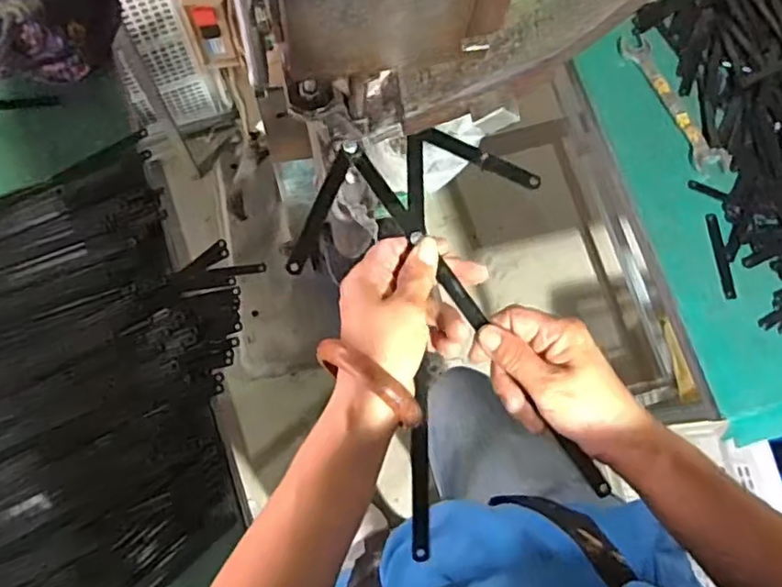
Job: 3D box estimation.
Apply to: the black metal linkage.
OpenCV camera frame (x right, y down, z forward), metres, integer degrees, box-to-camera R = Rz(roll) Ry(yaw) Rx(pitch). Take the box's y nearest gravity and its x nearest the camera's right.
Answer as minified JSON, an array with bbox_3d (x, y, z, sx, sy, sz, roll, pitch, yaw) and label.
[{"bbox_3d":[0.039,0.025,0.438,0.183,0.034,0.278,-15,85,-6],"label":"black metal linkage"}]

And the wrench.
[{"bbox_3d":[0.345,-0.232,0.763,0.042,0.006,0.200,-24,78,-10],"label":"wrench"}]

